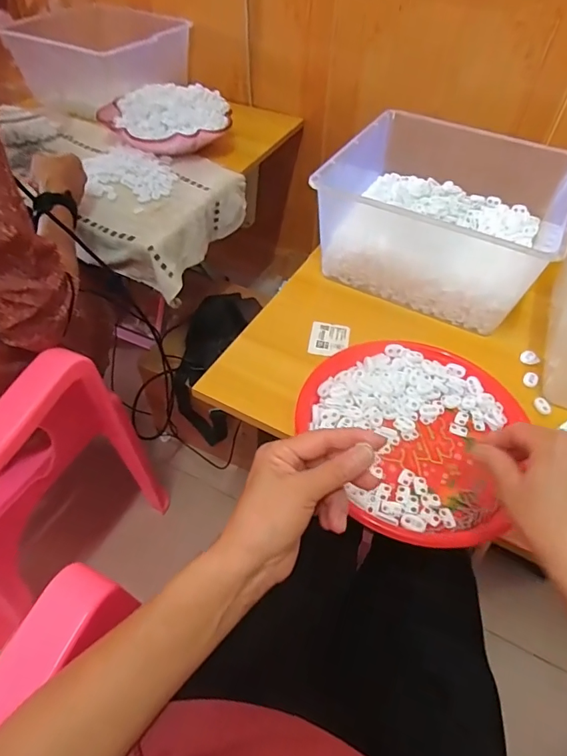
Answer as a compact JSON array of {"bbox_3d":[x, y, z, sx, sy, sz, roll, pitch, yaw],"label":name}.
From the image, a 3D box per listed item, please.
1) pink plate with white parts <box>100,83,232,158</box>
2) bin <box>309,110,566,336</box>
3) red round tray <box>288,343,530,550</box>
[{"bbox_3d":[-0.226,-0.499,0.878,0.206,0.073,0.219,2,50,-2],"label":"pink plate with white parts"},{"bbox_3d":[0.227,-0.235,0.655,0.296,0.139,0.277,25,53,16],"label":"bin"},{"bbox_3d":[0.126,0.051,0.475,0.216,0.023,0.226,2,50,-2],"label":"red round tray"}]

